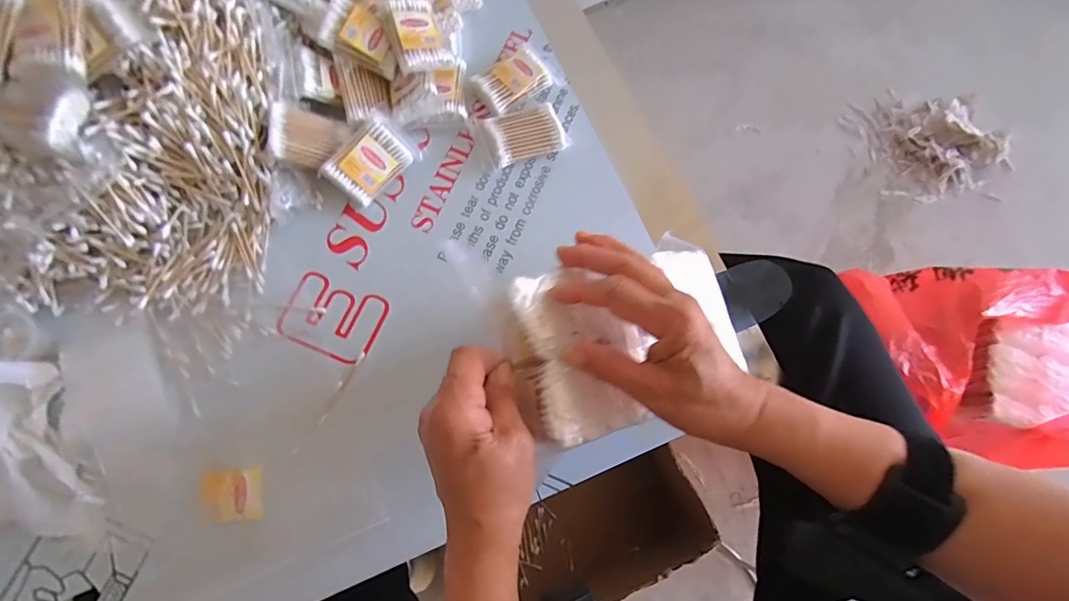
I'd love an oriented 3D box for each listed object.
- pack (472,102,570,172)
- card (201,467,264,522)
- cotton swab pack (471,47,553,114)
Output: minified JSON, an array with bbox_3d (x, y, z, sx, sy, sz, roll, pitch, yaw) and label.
[{"bbox_3d":[-0.014,-0.175,0.519,0.089,0.020,0.053,-20,75,-7],"label":"pack"},{"bbox_3d":[-0.260,0.167,0.418,0.048,0.005,0.040,-3,73,-2],"label":"card"},{"bbox_3d":[-0.024,-0.243,0.534,0.075,0.017,0.054,-36,77,-11],"label":"cotton swab pack"}]

